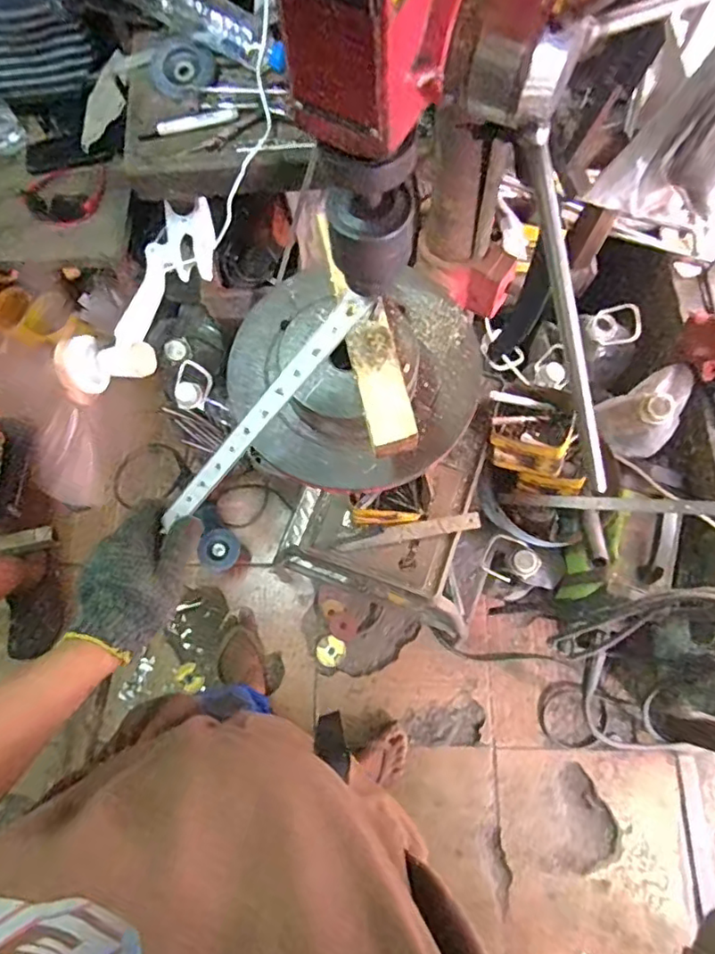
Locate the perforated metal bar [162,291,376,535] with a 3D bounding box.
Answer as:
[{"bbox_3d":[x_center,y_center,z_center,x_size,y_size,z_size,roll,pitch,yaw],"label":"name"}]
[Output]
[{"bbox_3d":[-0.079,-0.054,0.486,0.021,0.007,0.248,45,110,3],"label":"perforated metal bar"}]

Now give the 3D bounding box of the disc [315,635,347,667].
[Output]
[{"bbox_3d":[-0.063,0.415,1.386,0.068,0.020,0.069,25,76,8],"label":"disc"}]

